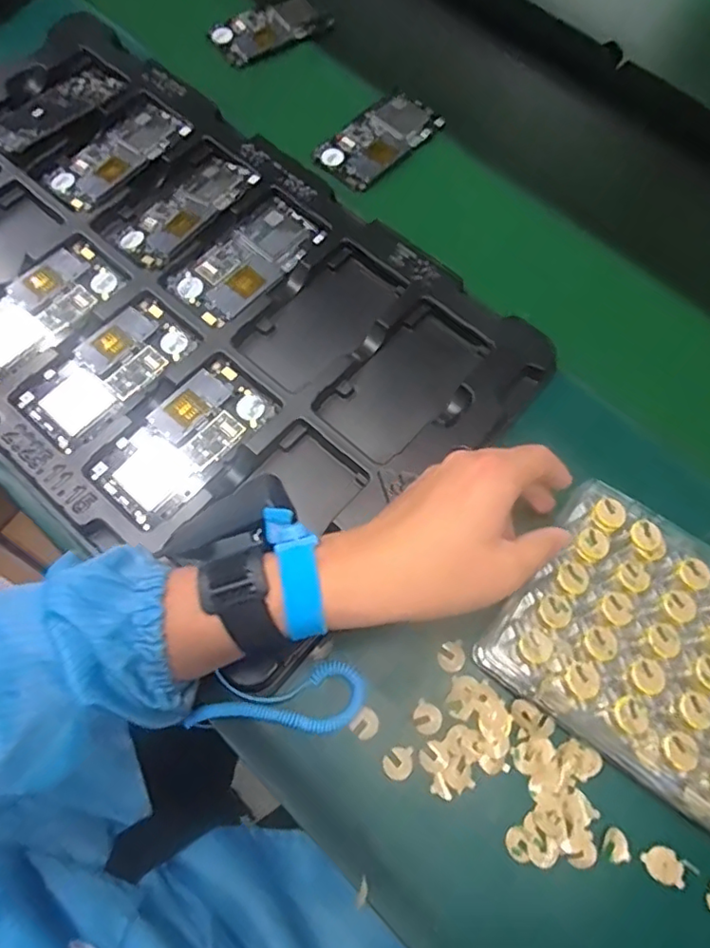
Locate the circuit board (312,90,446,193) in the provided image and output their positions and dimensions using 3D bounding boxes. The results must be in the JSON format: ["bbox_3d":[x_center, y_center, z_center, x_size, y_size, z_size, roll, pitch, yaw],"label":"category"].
[{"bbox_3d":[0.023,-0.319,0.557,0.122,0.009,0.066,-42,76,-16],"label":"circuit board"}]

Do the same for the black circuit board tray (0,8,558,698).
[{"bbox_3d":[-0.165,-0.153,0.461,0.564,0.029,0.321,41,73,13],"label":"black circuit board tray"}]

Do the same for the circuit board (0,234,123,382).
[{"bbox_3d":[-0.251,-0.132,0.464,0.067,0.007,0.129,39,73,12],"label":"circuit board"}]

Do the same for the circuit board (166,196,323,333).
[{"bbox_3d":[-0.087,-0.173,0.474,0.063,0.005,0.122,42,73,13],"label":"circuit board"}]

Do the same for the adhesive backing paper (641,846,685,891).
[{"bbox_3d":[0.180,0.228,0.340,0.023,0.008,0.019,7,69,1],"label":"adhesive backing paper"}]

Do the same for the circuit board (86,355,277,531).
[{"bbox_3d":[-0.122,-0.024,0.423,0.069,0.008,0.126,39,73,12],"label":"circuit board"}]

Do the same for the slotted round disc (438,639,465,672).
[{"bbox_3d":[0.063,0.118,0.379,0.018,0.004,0.018,1,69,-2],"label":"slotted round disc"}]

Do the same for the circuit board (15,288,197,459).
[{"bbox_3d":[-0.186,-0.078,0.443,0.062,0.005,0.127,40,73,12],"label":"circuit board"}]

